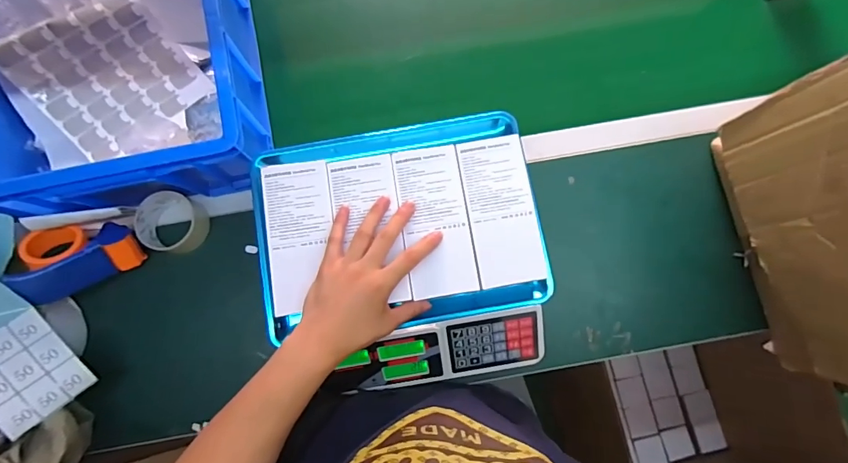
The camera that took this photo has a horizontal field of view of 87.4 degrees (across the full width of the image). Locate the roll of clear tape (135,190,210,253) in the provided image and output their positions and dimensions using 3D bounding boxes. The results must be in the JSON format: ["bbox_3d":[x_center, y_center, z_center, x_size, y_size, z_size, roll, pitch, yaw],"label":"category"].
[{"bbox_3d":[-0.357,-0.012,0.633,0.086,0.043,0.082,0,79,0],"label":"roll of clear tape"}]

